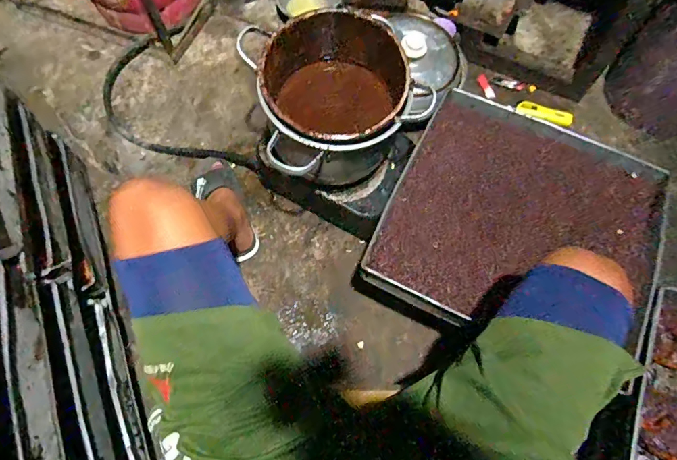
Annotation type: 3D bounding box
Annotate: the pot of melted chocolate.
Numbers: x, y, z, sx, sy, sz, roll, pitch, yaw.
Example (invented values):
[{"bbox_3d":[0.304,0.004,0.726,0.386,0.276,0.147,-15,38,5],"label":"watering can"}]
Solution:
[{"bbox_3d":[-0.014,-0.247,0.801,0.262,0.192,0.290,-19,70,-8],"label":"pot of melted chocolate"}]

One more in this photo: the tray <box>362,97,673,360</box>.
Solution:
[{"bbox_3d":[0.343,-0.006,0.786,0.472,0.069,0.452,26,68,10],"label":"tray"}]

